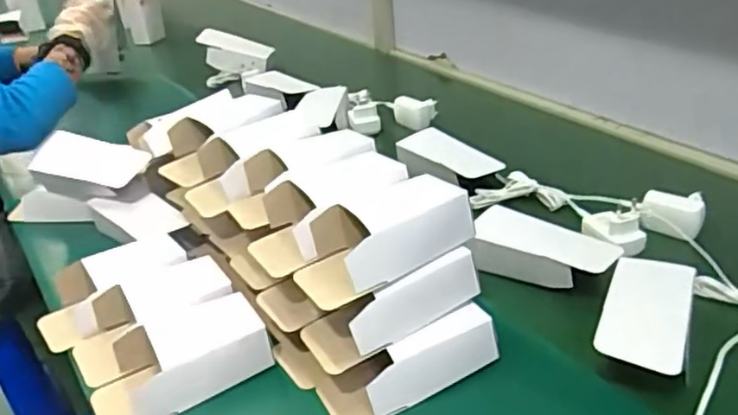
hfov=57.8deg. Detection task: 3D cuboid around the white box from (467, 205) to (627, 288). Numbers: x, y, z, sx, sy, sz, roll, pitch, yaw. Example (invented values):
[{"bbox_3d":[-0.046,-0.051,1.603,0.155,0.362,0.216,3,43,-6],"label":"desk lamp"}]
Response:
[{"bbox_3d":[0.167,0.042,0.662,0.144,0.036,0.082,11,33,25],"label":"white box"}]

